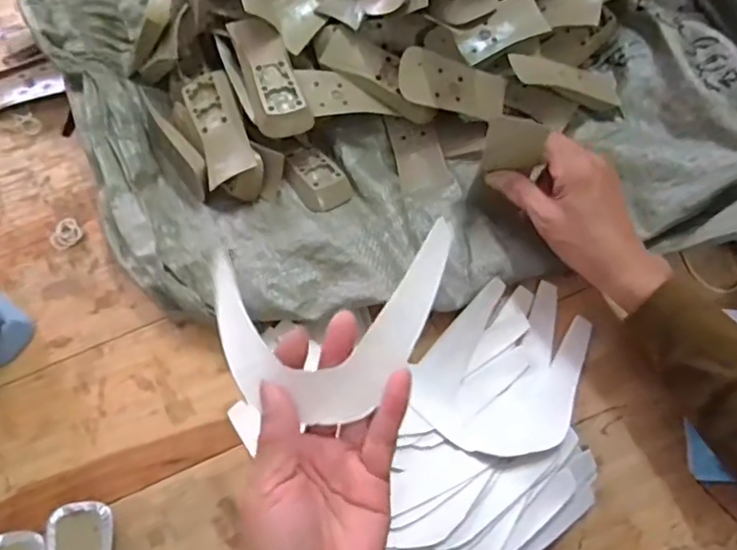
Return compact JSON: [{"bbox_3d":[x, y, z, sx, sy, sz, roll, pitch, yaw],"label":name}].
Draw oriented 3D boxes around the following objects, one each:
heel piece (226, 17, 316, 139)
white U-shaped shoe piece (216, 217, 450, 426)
[{"bbox_3d":[-0.079,-0.161,0.469,0.042,0.019,0.103,-18,74,-6],"label":"heel piece"},{"bbox_3d":[-0.016,0.023,0.317,0.133,0.013,0.096,-14,72,4],"label":"white U-shaped shoe piece"}]

